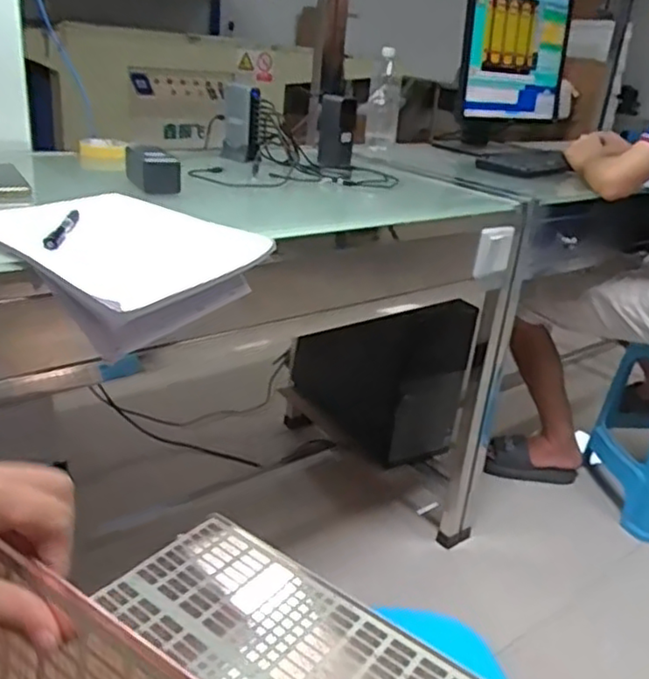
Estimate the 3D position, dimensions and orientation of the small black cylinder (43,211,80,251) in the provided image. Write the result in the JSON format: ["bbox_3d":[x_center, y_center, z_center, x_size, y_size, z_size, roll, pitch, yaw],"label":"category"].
[{"bbox_3d":[-0.269,-0.114,0.687,0.015,0.013,0.125,0,24,-9],"label":"small black cylinder"}]

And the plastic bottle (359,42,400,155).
[{"bbox_3d":[0.135,-0.561,1.573,0.081,0.220,0.078,6,24,5],"label":"plastic bottle"}]

